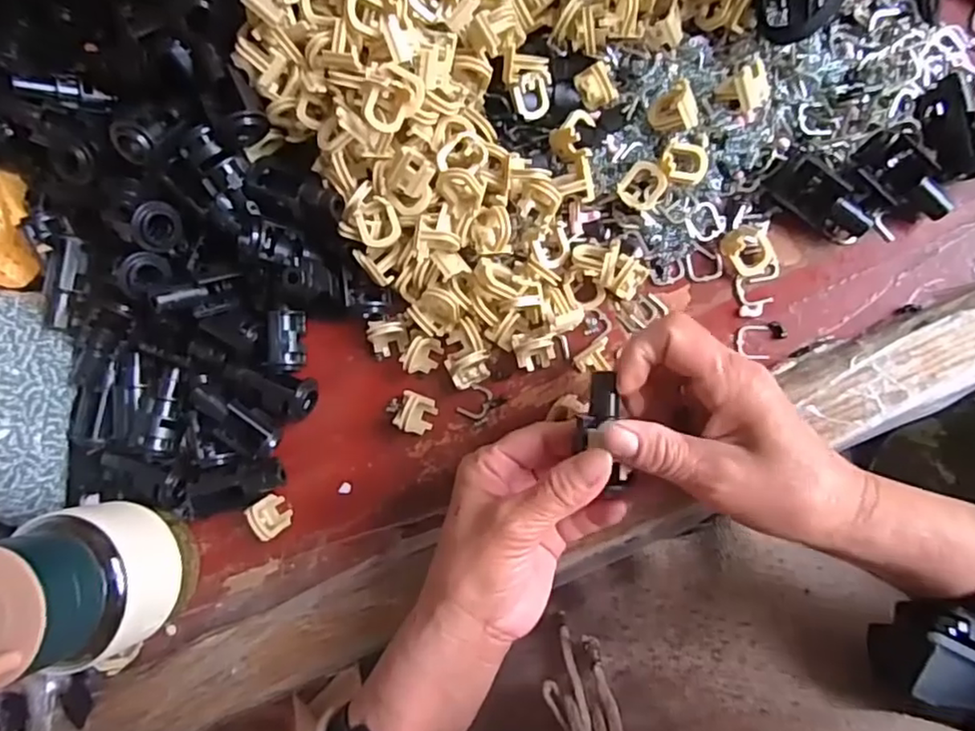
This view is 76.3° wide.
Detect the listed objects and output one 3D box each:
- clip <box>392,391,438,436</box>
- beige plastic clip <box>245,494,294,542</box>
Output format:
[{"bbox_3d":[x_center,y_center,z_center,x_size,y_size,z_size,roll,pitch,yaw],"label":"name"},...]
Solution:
[{"bbox_3d":[-0.040,0.028,0.350,0.019,0.020,0.023,15,88,8],"label":"clip"},{"bbox_3d":[-0.124,0.086,0.353,0.014,0.023,0.022,-33,83,4],"label":"beige plastic clip"}]

